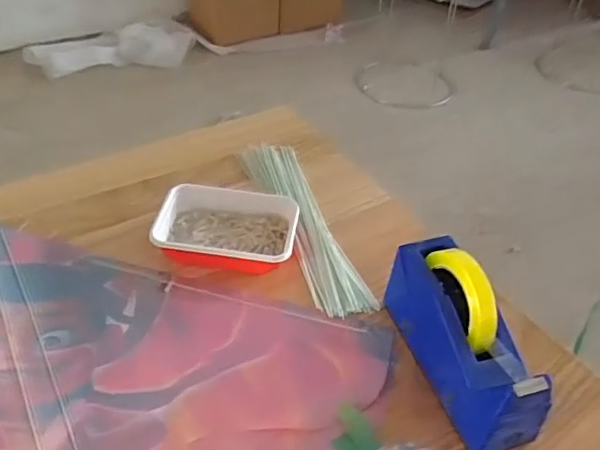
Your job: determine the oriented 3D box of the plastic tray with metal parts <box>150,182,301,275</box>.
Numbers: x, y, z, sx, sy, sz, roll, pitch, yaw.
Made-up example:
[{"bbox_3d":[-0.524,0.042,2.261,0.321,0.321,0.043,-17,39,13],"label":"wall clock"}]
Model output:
[{"bbox_3d":[-0.088,0.004,0.716,0.165,0.036,0.110,4,42,0],"label":"plastic tray with metal parts"}]

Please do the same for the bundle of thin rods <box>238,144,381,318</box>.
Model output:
[{"bbox_3d":[0.004,-0.010,0.763,0.074,0.009,0.328,-13,45,-17],"label":"bundle of thin rods"}]

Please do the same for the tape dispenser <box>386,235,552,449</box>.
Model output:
[{"bbox_3d":[0.160,0.106,0.570,0.068,0.118,0.200,-12,45,-17],"label":"tape dispenser"}]

